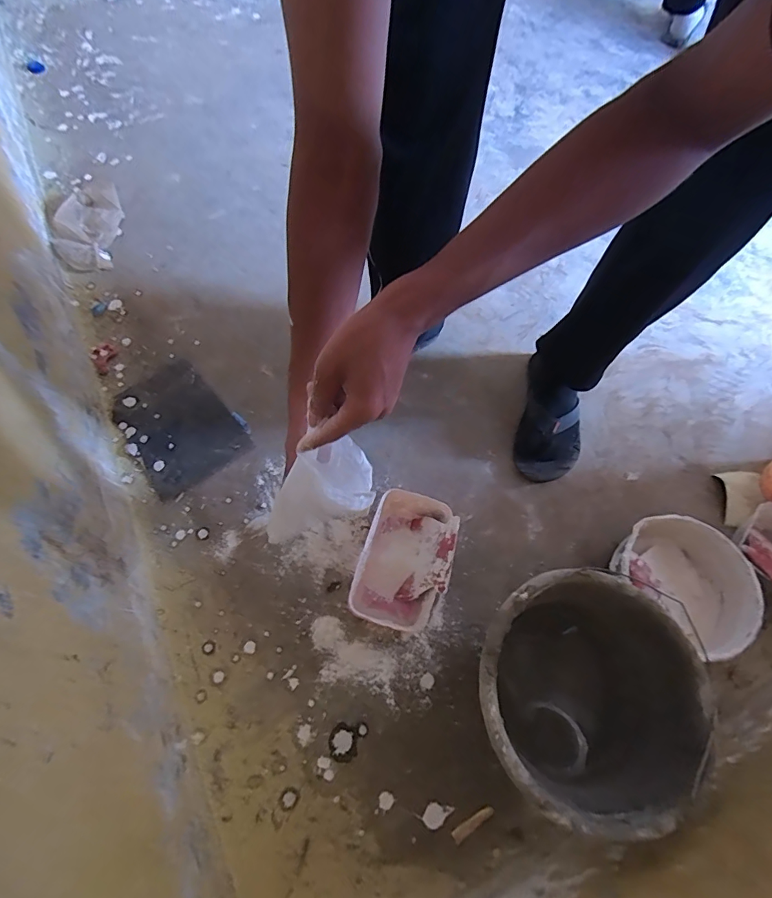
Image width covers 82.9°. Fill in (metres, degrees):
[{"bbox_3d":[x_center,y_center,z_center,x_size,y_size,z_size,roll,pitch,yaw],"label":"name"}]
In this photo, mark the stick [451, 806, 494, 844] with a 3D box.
[{"bbox_3d":[0.109,0.468,0.548,0.058,0.004,0.014,-30,71,-16],"label":"stick"}]

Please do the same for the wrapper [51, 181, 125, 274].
[{"bbox_3d":[-0.618,-0.476,0.906,0.116,0.035,0.261,-8,66,-7],"label":"wrapper"}]

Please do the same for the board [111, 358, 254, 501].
[{"bbox_3d":[-0.360,-0.044,0.749,0.161,0.008,0.231,-38,73,-18],"label":"board"}]

